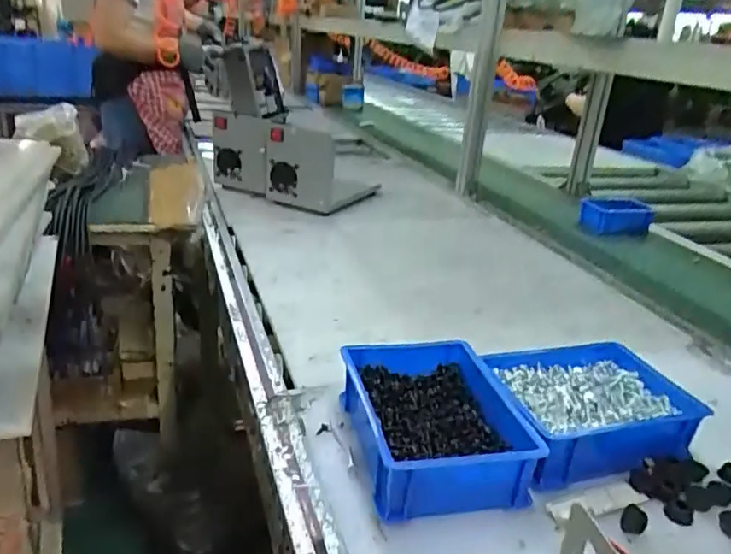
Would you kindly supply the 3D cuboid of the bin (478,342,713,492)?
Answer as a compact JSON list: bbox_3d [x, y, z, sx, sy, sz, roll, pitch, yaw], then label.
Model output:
[{"bbox_3d":[0.229,0.137,0.633,0.206,0.062,0.156,-3,23,-19],"label":"bin"}]

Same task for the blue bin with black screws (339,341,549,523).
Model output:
[{"bbox_3d":[0.066,0.141,0.591,0.152,0.064,0.199,-1,23,-14],"label":"blue bin with black screws"}]

